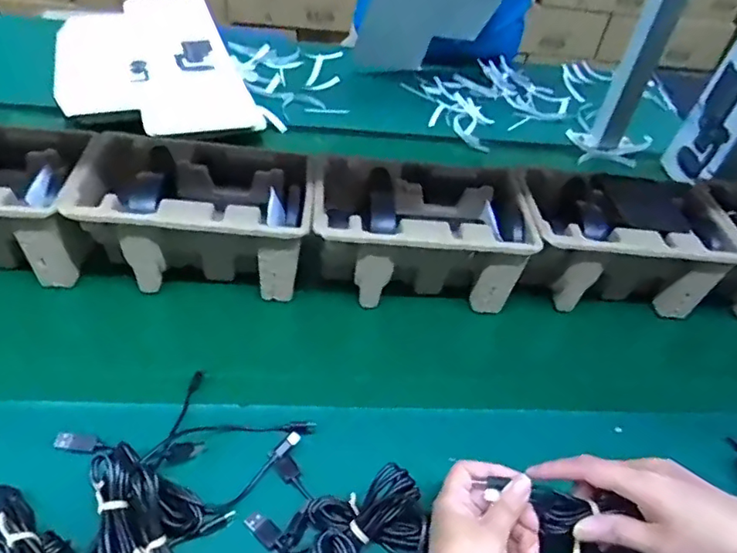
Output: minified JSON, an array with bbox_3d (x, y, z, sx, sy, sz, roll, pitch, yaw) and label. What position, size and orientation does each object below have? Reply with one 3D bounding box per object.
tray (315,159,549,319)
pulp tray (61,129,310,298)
[{"bbox_3d":[0.055,-0.038,0.611,0.221,0.118,0.135,2,39,-3],"label":"tray"},{"bbox_3d":[-0.173,-0.056,0.591,0.226,0.113,0.141,-1,39,-6],"label":"pulp tray"}]

